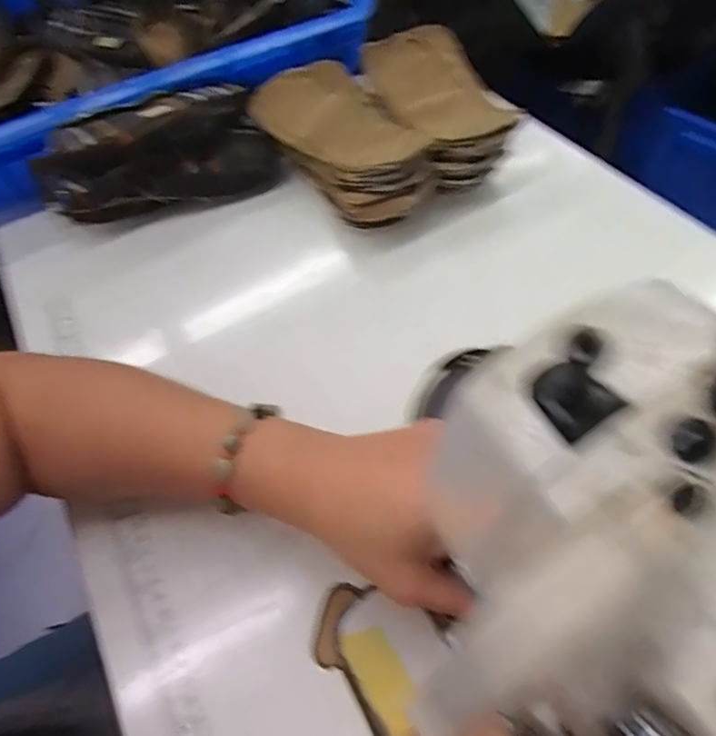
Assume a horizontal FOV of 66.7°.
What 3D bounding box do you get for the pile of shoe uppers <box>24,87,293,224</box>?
[{"bbox_3d":[-0.195,-0.205,0.529,0.229,0.072,0.086,-20,55,-9],"label":"pile of shoe uppers"}]

